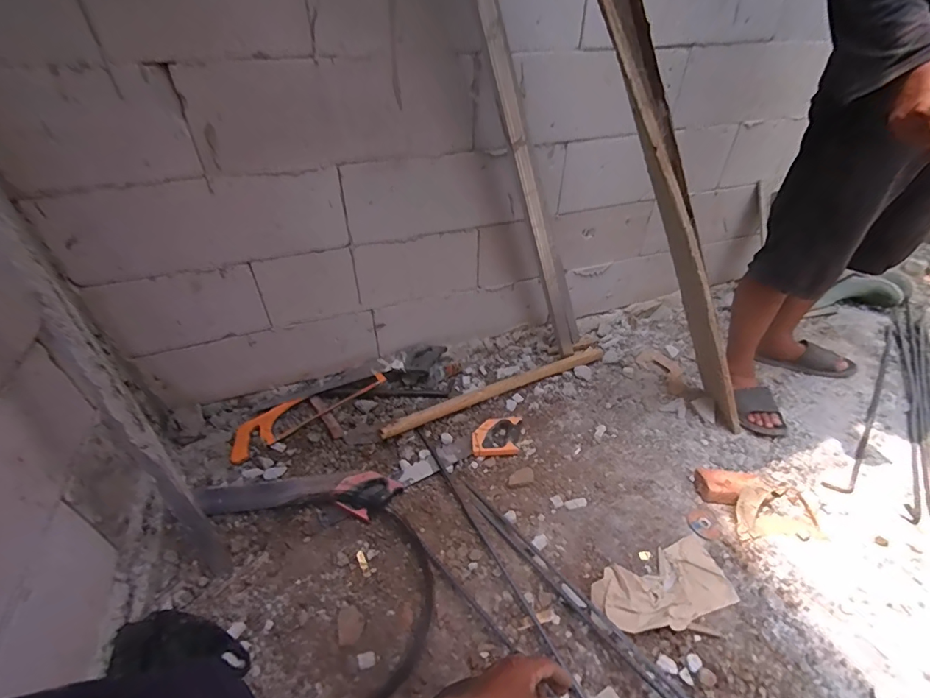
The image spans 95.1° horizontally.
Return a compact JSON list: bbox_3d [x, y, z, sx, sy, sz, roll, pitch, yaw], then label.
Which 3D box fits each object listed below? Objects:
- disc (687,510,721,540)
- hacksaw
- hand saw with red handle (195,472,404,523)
[{"bbox_3d":[0.529,0.388,0.941,0.066,0.006,0.064,0,39,0],"label":"disc"},{"bbox_3d":[-0.444,0.162,1.214,0.451,0.035,0.126,-25,45,-27],"label":"hacksaw"},{"bbox_3d":[-0.396,0.345,1.012,0.473,0.025,0.101,1,39,2],"label":"hand saw with red handle"}]

